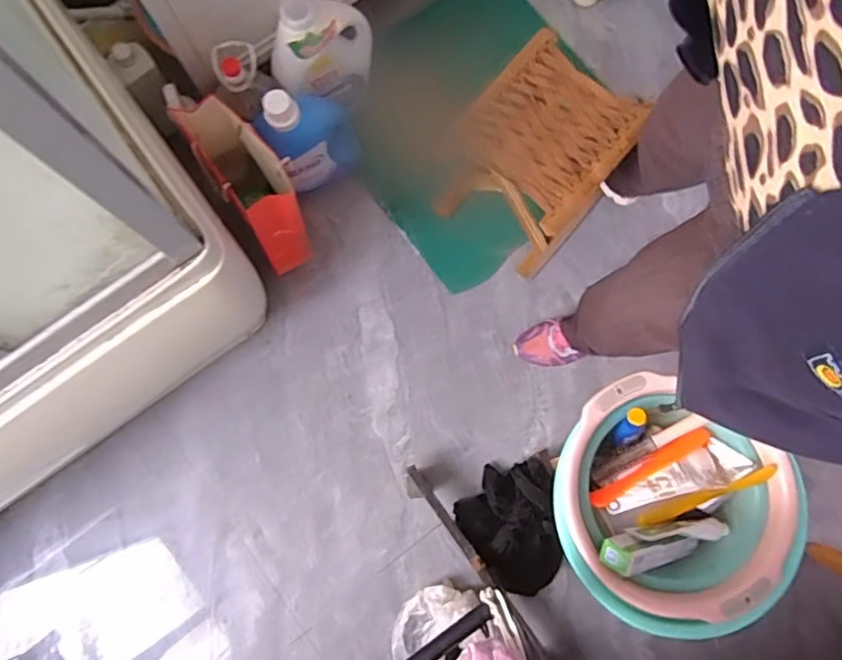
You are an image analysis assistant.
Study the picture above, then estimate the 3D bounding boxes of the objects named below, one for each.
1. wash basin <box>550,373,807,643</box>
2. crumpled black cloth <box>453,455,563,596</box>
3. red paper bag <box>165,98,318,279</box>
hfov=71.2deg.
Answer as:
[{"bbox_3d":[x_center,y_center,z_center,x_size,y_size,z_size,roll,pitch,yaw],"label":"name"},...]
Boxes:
[{"bbox_3d":[0.366,0.269,0.882,0.345,0.102,0.328,0,78,0],"label":"wash basin"},{"bbox_3d":[0.170,0.387,1.124,0.180,0.098,0.249,-13,78,-2],"label":"crumpled black cloth"},{"bbox_3d":[-0.321,-0.277,1.118,0.113,0.289,0.241,-35,80,-7],"label":"red paper bag"}]

